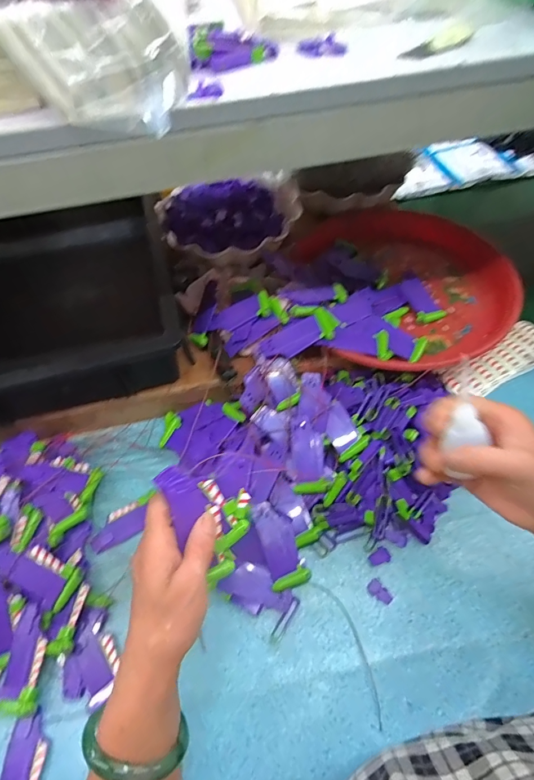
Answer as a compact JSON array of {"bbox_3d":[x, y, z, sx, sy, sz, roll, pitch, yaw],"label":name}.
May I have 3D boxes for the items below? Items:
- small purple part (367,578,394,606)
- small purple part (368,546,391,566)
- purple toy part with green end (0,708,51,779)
[{"bbox_3d":[0.119,0.213,0.421,0.016,0.004,0.026,-36,61,-18],"label":"small purple part"},{"bbox_3d":[0.125,0.184,0.442,0.024,0.004,0.016,-26,59,-12],"label":"small purple part"},{"bbox_3d":[-0.222,0.344,0.358,0.043,0.009,0.084,-3,57,3],"label":"purple toy part with green end"}]

